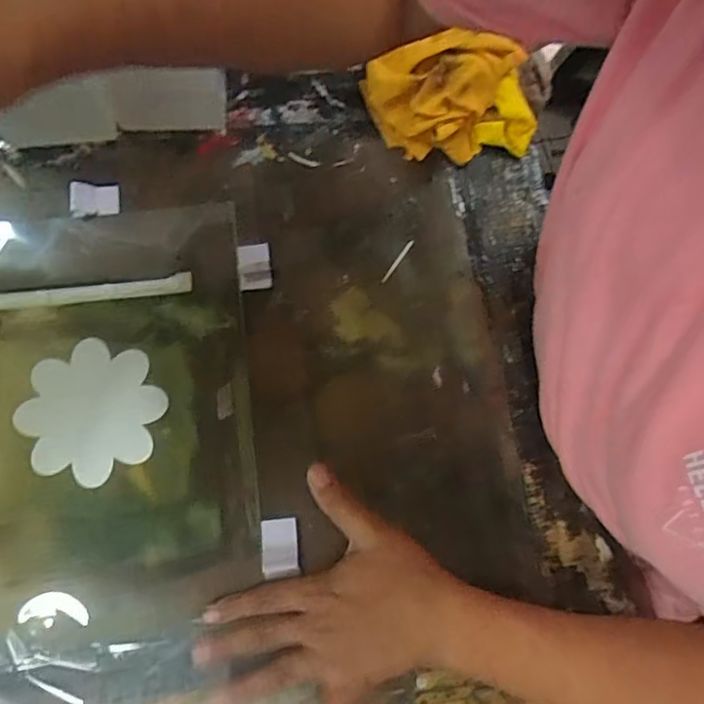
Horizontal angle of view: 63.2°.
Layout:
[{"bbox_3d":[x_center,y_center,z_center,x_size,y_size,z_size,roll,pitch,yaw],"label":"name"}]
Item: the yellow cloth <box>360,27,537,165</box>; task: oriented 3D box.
[{"bbox_3d":[0.089,-0.218,0.506,0.148,0.061,0.084,-6,75,-4],"label":"yellow cloth"}]

